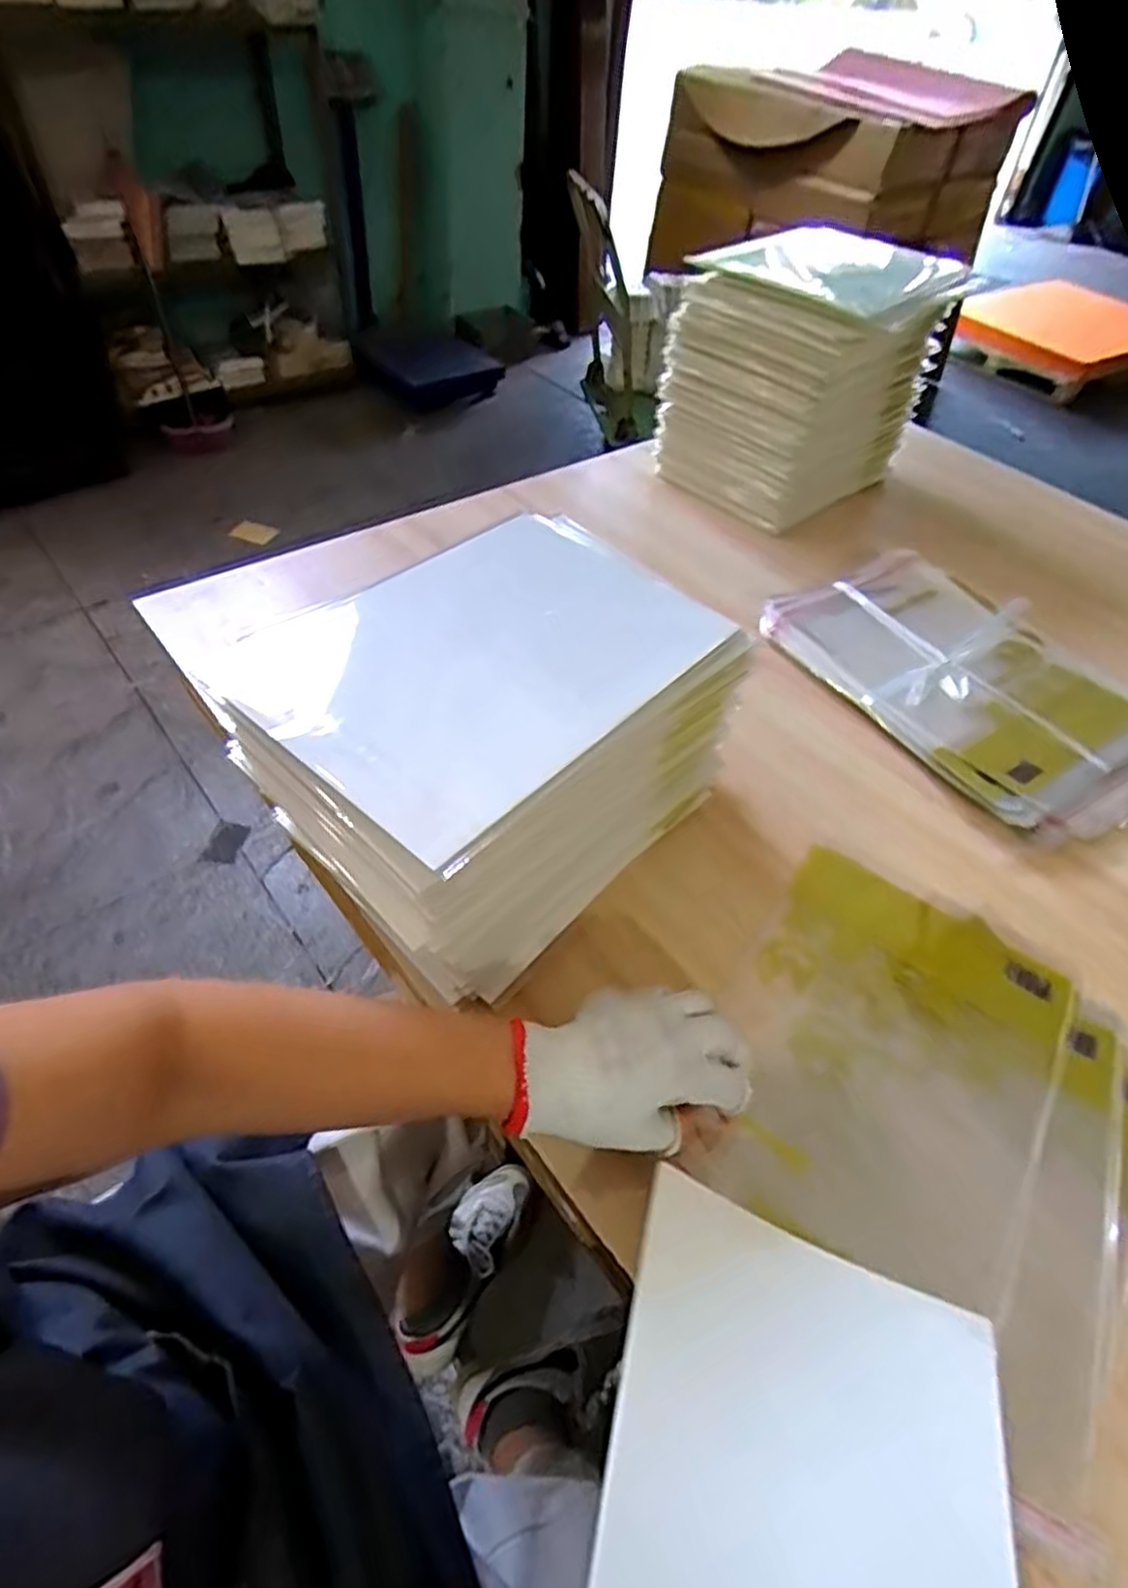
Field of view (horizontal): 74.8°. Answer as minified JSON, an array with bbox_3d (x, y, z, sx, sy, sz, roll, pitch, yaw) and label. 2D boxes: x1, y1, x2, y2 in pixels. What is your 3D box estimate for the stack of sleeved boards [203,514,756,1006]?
[{"bbox_3d":[-0.049,-0.026,0.548,0.216,0.185,0.293,36,56,23],"label":"stack of sleeved boards"}]

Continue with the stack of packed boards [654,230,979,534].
[{"bbox_3d":[0.304,-0.542,0.956,0.264,0.250,0.314,32,54,20],"label":"stack of packed boards"}]

